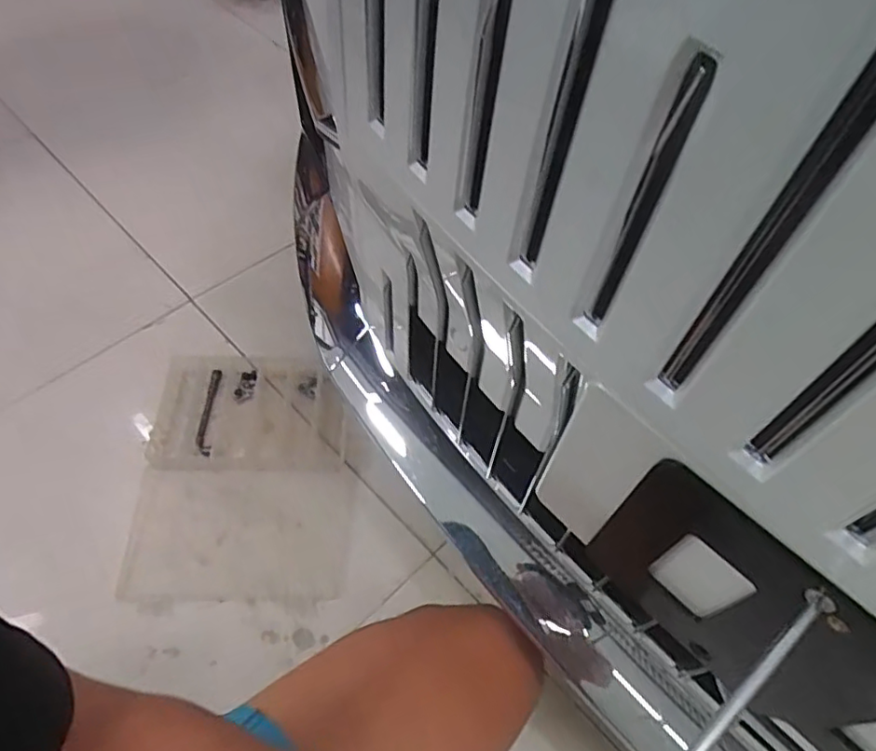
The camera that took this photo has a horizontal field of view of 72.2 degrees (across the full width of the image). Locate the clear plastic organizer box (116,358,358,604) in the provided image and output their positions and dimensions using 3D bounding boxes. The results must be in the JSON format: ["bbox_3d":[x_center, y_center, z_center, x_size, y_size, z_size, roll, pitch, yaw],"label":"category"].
[{"bbox_3d":[-0.274,0.135,0.864,0.301,0.035,0.349,0,58,-3],"label":"clear plastic organizer box"}]

